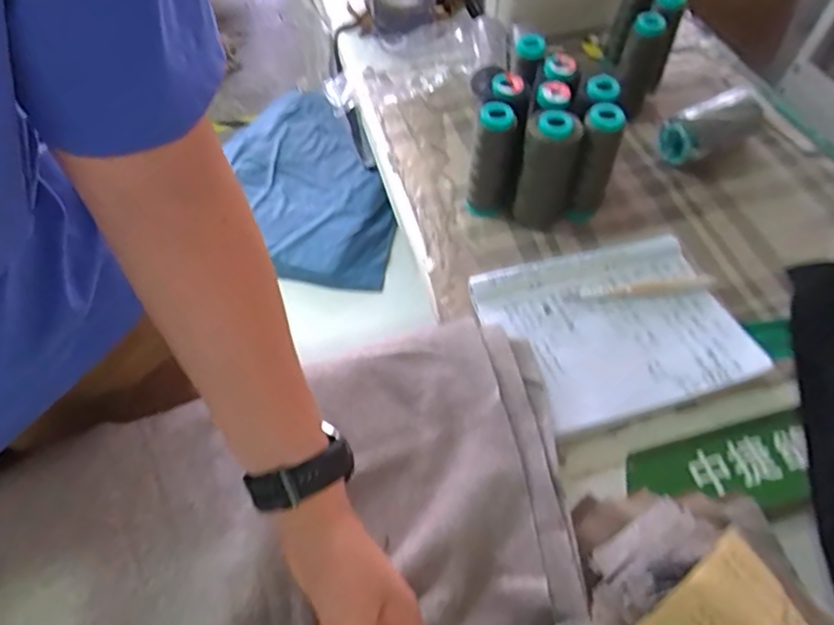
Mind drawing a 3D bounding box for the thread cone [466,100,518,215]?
[{"bbox_3d":[0.072,-0.142,0.532,0.037,0.113,0.033,6,57,4],"label":"thread cone"}]

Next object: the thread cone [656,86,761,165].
[{"bbox_3d":[0.335,-0.214,0.624,0.143,0.050,0.061,-33,62,-20],"label":"thread cone"}]

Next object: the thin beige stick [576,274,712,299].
[{"bbox_3d":[0.207,-0.024,0.501,0.120,0.007,0.014,-5,57,-4],"label":"thin beige stick"}]

